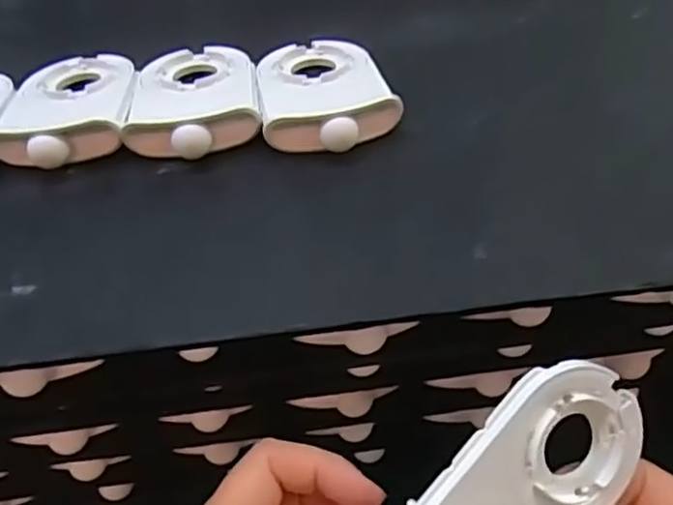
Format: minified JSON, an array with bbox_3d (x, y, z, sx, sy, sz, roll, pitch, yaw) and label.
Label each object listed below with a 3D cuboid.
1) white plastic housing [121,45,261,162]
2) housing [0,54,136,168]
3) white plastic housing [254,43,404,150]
[{"bbox_3d":[-0.066,-0.075,0.310,0.056,0.012,0.085,-10,47,-4],"label":"white plastic housing"},{"bbox_3d":[-0.125,-0.070,0.313,0.060,0.014,0.085,-8,47,-3],"label":"housing"},{"bbox_3d":[-0.007,-0.076,0.307,0.057,0.014,0.087,-11,47,-5],"label":"white plastic housing"}]

